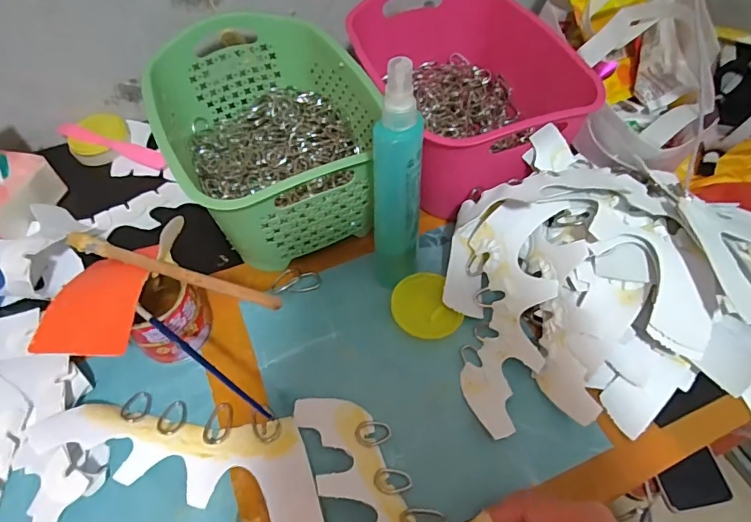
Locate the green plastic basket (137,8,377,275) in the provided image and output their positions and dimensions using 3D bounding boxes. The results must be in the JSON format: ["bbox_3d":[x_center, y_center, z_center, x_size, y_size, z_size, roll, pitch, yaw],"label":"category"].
[{"bbox_3d":[-0.117,-0.138,0.481,0.186,0.116,0.292,-22,58,-14],"label":"green plastic basket"}]

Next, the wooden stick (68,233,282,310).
[{"bbox_3d":[-0.168,0.004,0.351,0.264,0.010,0.013,12,54,32],"label":"wooden stick"}]

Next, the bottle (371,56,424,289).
[{"bbox_3d":[0.018,-0.049,0.358,0.040,0.211,0.034,-1,55,0],"label":"bottle"}]

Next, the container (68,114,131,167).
[{"bbox_3d":[-0.334,-0.149,0.562,0.068,0.025,0.062,0,55,0],"label":"container"}]

